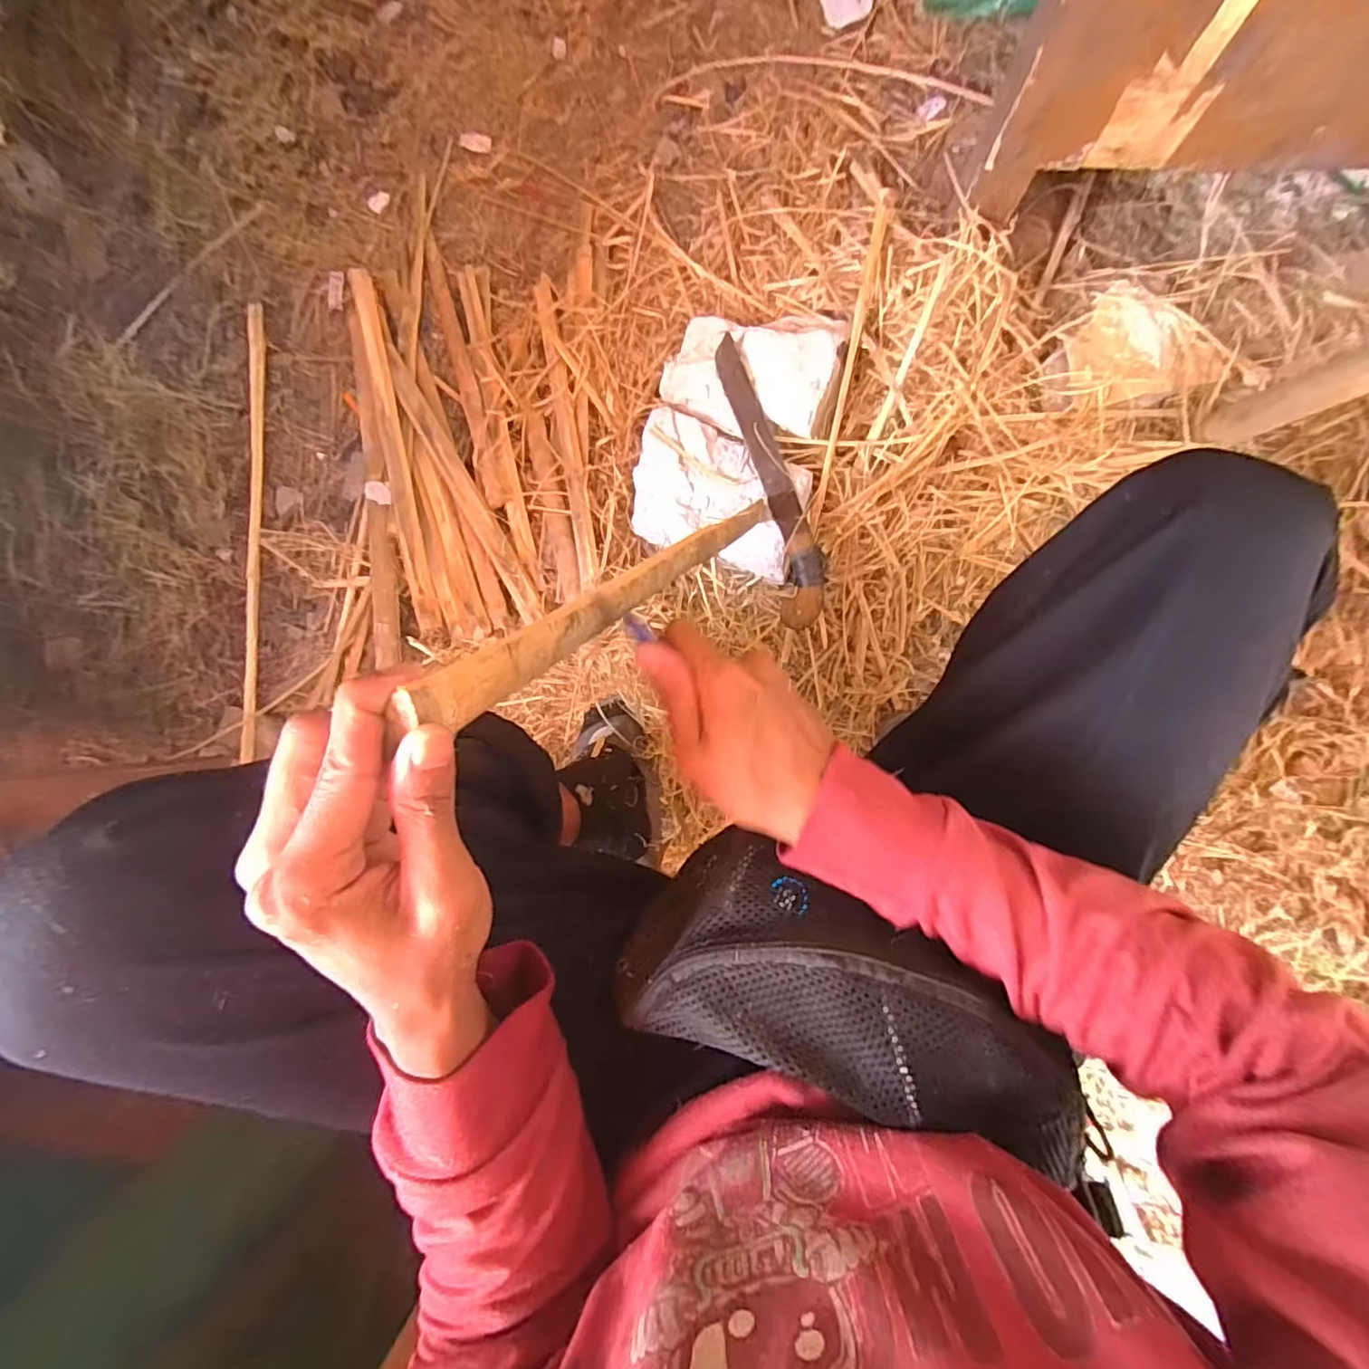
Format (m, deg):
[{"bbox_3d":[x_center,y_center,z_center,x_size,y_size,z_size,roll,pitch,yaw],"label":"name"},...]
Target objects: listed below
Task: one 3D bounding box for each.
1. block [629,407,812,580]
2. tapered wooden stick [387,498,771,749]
[{"bbox_3d":[0.038,-0.215,0.690,0.204,0.078,0.137,21,89,9],"label":"block"},{"bbox_3d":[-0.009,-0.076,0.388,0.012,0.449,0.023,27,121,9],"label":"tapered wooden stick"}]

